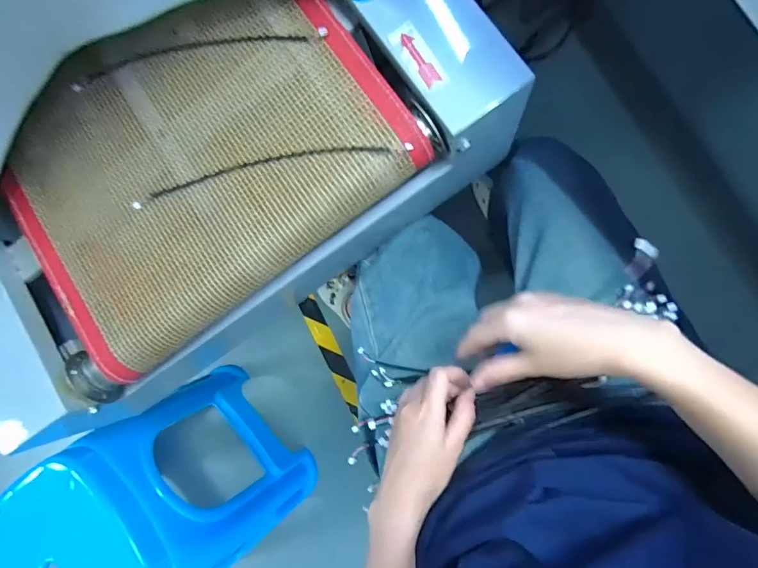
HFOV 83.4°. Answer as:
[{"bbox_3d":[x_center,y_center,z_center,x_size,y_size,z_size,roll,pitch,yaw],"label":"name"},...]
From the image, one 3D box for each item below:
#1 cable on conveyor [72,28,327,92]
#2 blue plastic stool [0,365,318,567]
[{"bbox_3d":[-0.189,-0.240,0.439,0.281,0.008,0.033,-6,72,9],"label":"cable on conveyor"},{"bbox_3d":[-0.368,0.392,0.769,0.329,0.418,0.308,45,94,10],"label":"blue plastic stool"}]

